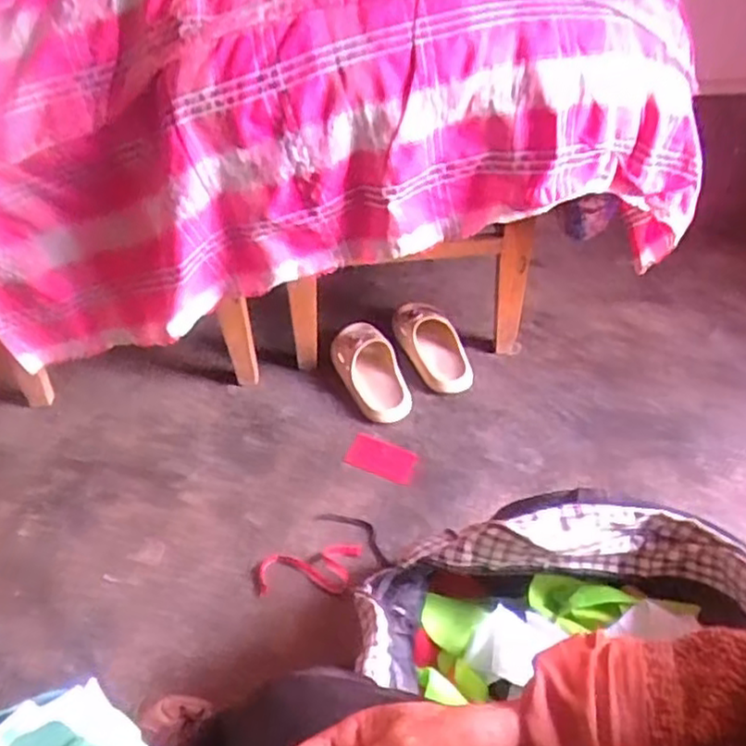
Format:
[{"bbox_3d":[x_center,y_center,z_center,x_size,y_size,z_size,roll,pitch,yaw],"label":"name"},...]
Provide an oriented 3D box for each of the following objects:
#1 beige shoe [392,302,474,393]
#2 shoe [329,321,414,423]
[{"bbox_3d":[0.101,-0.050,1.233,0.095,0.056,0.200,-16,46,-14],"label":"beige shoe"},{"bbox_3d":[-0.005,-0.003,1.192,0.101,0.057,0.198,-13,46,-11],"label":"shoe"}]

